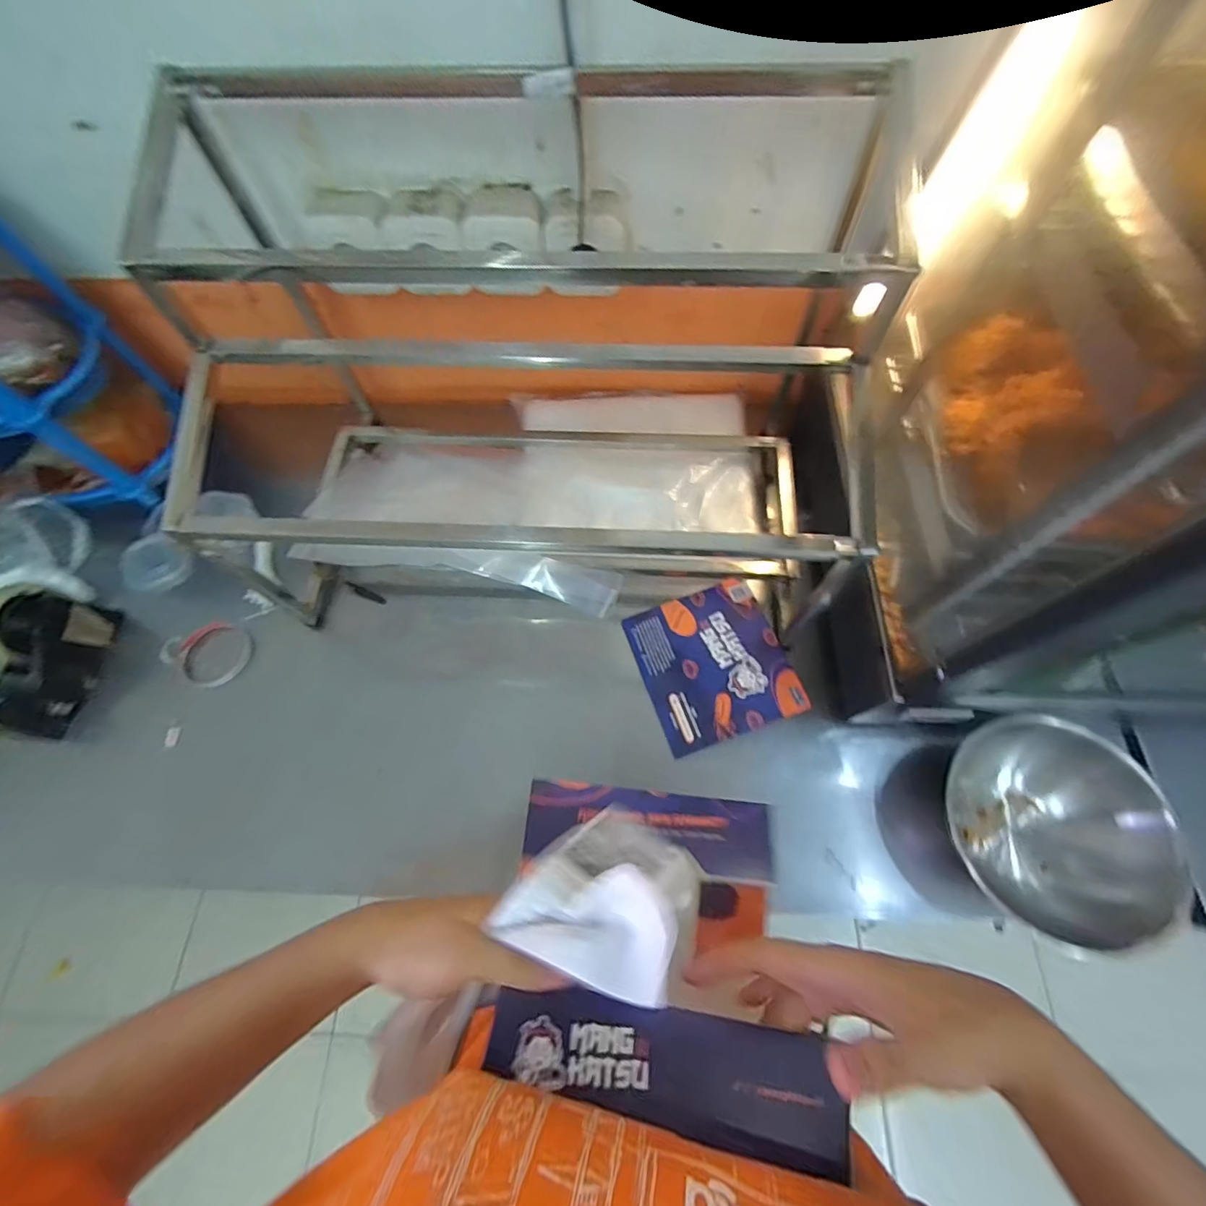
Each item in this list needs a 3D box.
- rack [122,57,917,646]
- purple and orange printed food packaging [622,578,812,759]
[{"bbox_3d":[-0.044,-0.225,0.524,0.654,0.371,0.407,3,66,3],"label":"rack"},{"bbox_3d":[0.127,0.068,0.594,0.159,0.020,0.169,-18,67,-6],"label":"purple and orange printed food packaging"}]

